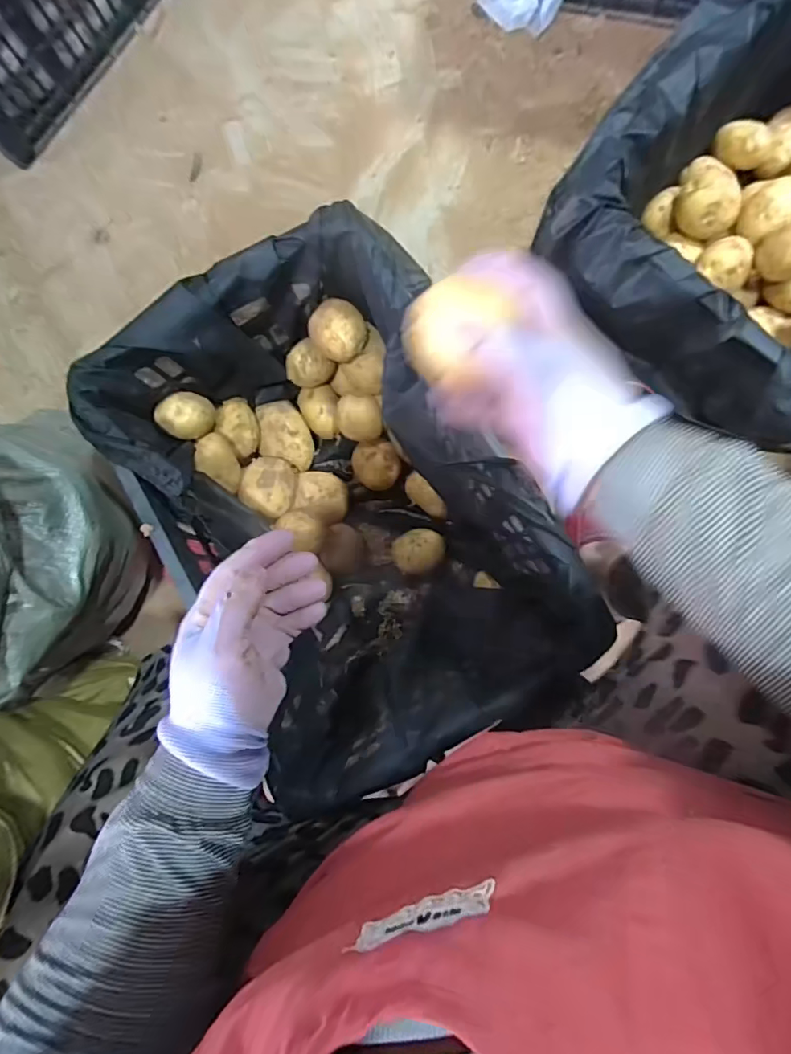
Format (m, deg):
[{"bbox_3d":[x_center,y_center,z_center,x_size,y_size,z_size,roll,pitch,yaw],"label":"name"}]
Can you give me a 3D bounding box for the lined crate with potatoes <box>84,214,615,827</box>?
[{"bbox_3d":[-0.052,-0.019,0.604,0.336,0.281,0.496,-30,83,1],"label":"lined crate with potatoes"}]

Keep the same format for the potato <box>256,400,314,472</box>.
[{"bbox_3d":[-0.153,-0.131,0.704,0.069,0.047,0.090,-1,85,5],"label":"potato"}]

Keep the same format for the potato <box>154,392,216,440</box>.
[{"bbox_3d":[-0.250,-0.134,0.597,0.043,0.056,0.056,37,89,7],"label":"potato"}]

